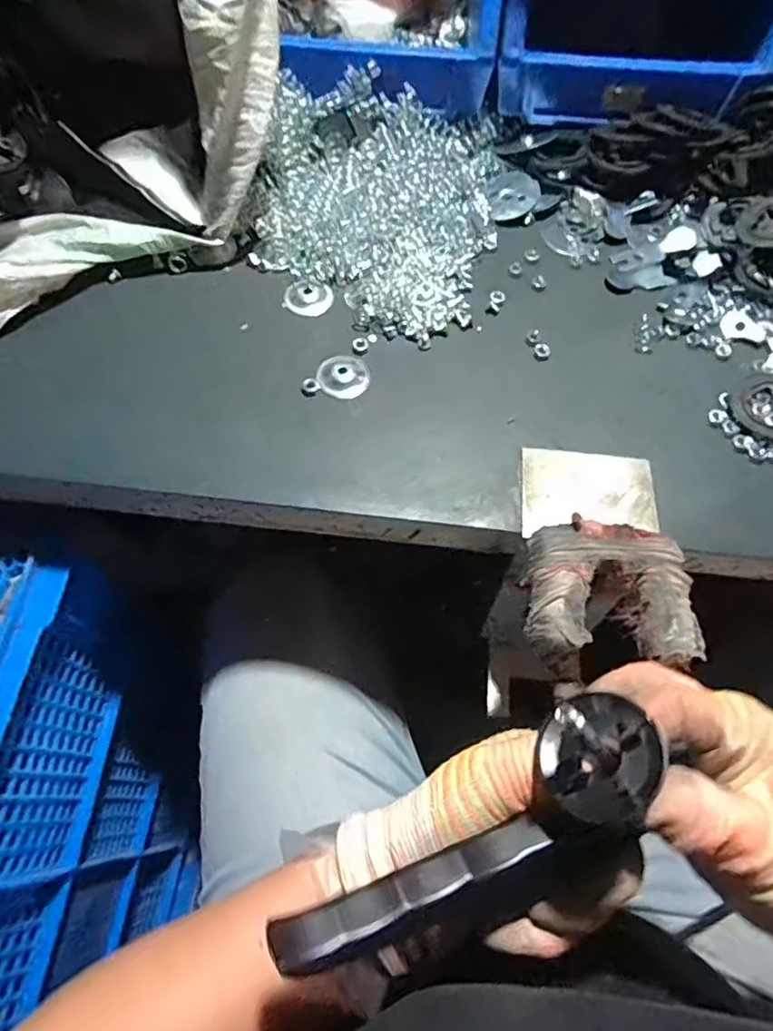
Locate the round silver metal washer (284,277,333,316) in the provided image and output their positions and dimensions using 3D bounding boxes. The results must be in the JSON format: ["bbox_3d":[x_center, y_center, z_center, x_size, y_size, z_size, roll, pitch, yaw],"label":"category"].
[{"bbox_3d":[-0.053,-0.151,0.409,0.032,0.005,0.029,-12,65,-7],"label":"round silver metal washer"}]

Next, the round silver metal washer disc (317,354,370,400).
[{"bbox_3d":[-0.027,-0.089,0.378,0.033,0.004,0.032,0,64,0],"label":"round silver metal washer disc"}]

